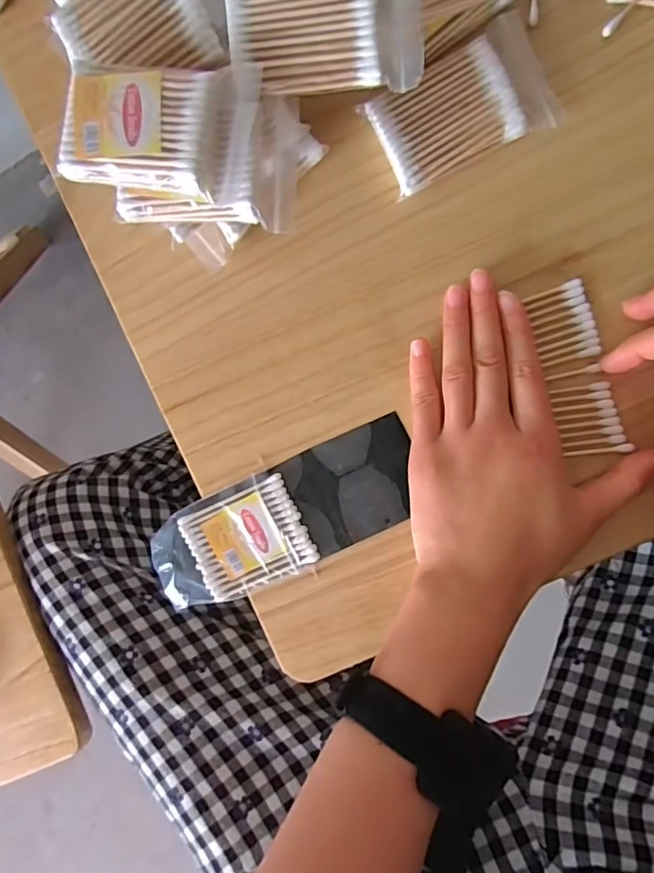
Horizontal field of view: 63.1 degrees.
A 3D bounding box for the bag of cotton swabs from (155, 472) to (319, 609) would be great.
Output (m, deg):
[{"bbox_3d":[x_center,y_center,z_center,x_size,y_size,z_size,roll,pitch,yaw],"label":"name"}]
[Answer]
[{"bbox_3d":[-0.061,0.066,0.323,0.098,0.009,0.062,-26,89,8],"label":"bag of cotton swabs"}]

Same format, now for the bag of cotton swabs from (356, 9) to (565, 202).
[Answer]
[{"bbox_3d":[0.074,-0.180,0.290,0.096,0.013,0.059,-27,88,8],"label":"bag of cotton swabs"}]

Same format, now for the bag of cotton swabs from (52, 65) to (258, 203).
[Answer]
[{"bbox_3d":[-0.078,-0.149,0.253,0.087,0.020,0.062,10,92,9],"label":"bag of cotton swabs"}]

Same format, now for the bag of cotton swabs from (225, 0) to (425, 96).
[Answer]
[{"bbox_3d":[-0.001,-0.194,0.248,0.090,0.016,0.060,-2,90,10],"label":"bag of cotton swabs"}]

